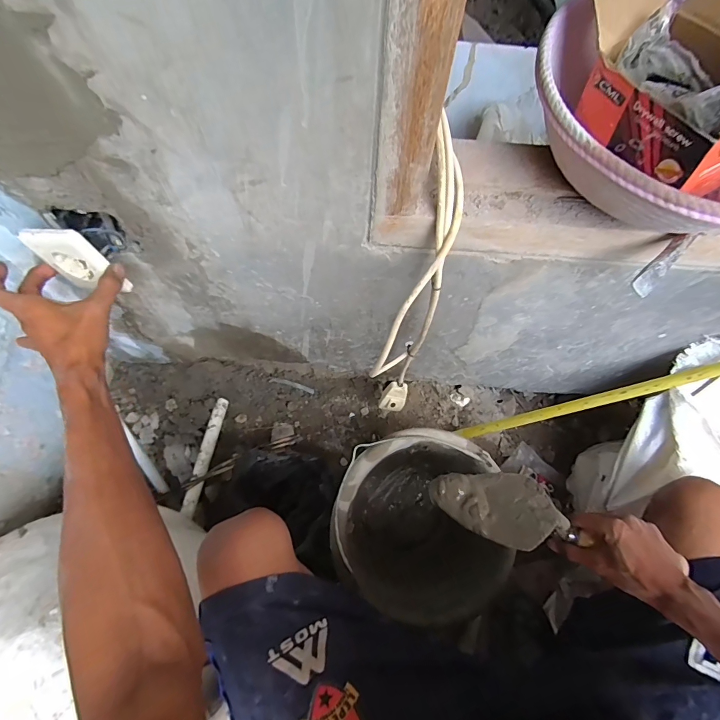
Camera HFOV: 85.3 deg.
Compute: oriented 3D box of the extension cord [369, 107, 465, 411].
[{"bbox_3d":[0.068,-0.053,0.506,0.054,0.409,0.185,16,68,5],"label":"extension cord"}]

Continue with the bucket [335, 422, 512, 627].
[{"bbox_3d":[0.084,0.260,0.621,0.245,0.212,0.246,1,67,-2],"label":"bucket"}]

